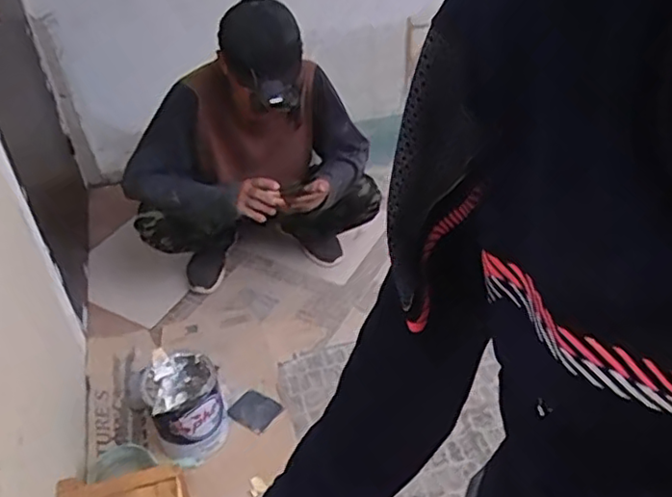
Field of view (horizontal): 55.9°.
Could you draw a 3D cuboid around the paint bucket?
[{"bbox_3d":[-0.336,0.358,1.435,0.161,0.211,0.194,-19,43,-18],"label":"paint bucket"}]

